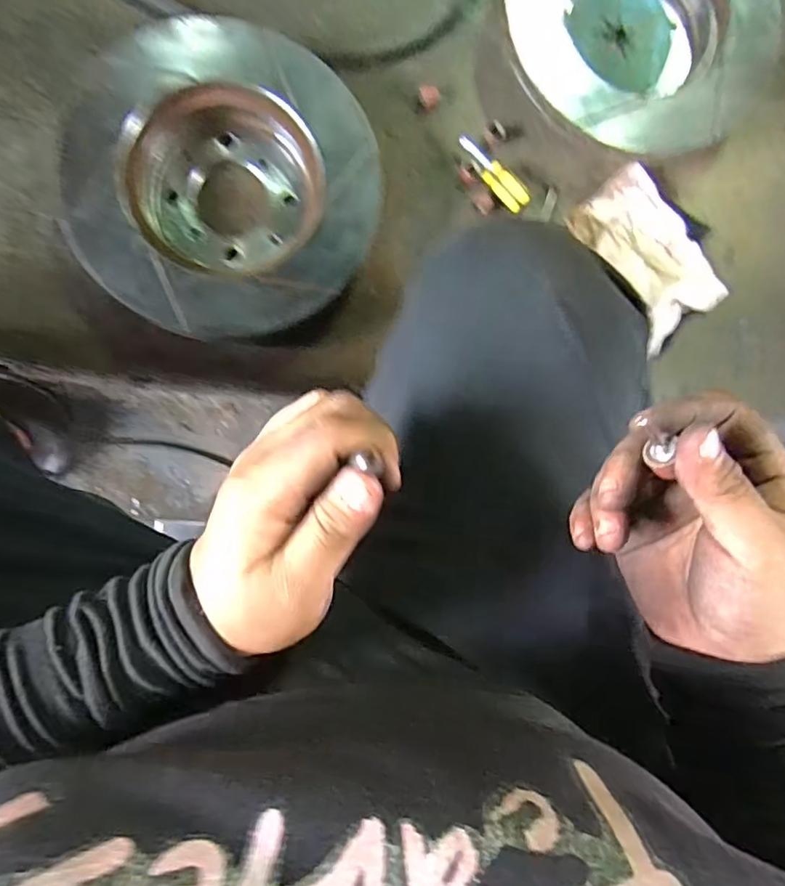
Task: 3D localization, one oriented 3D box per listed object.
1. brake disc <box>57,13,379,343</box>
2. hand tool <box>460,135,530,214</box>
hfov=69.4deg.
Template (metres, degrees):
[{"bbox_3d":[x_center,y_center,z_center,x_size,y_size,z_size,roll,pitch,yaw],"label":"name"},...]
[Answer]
[{"bbox_3d":[-0.142,-0.215,0.478,0.237,0.051,0.251,0,92,-7],"label":"brake disc"},{"bbox_3d":[0.090,-0.245,0.519,0.081,0.017,0.021,41,87,-6],"label":"hand tool"}]

